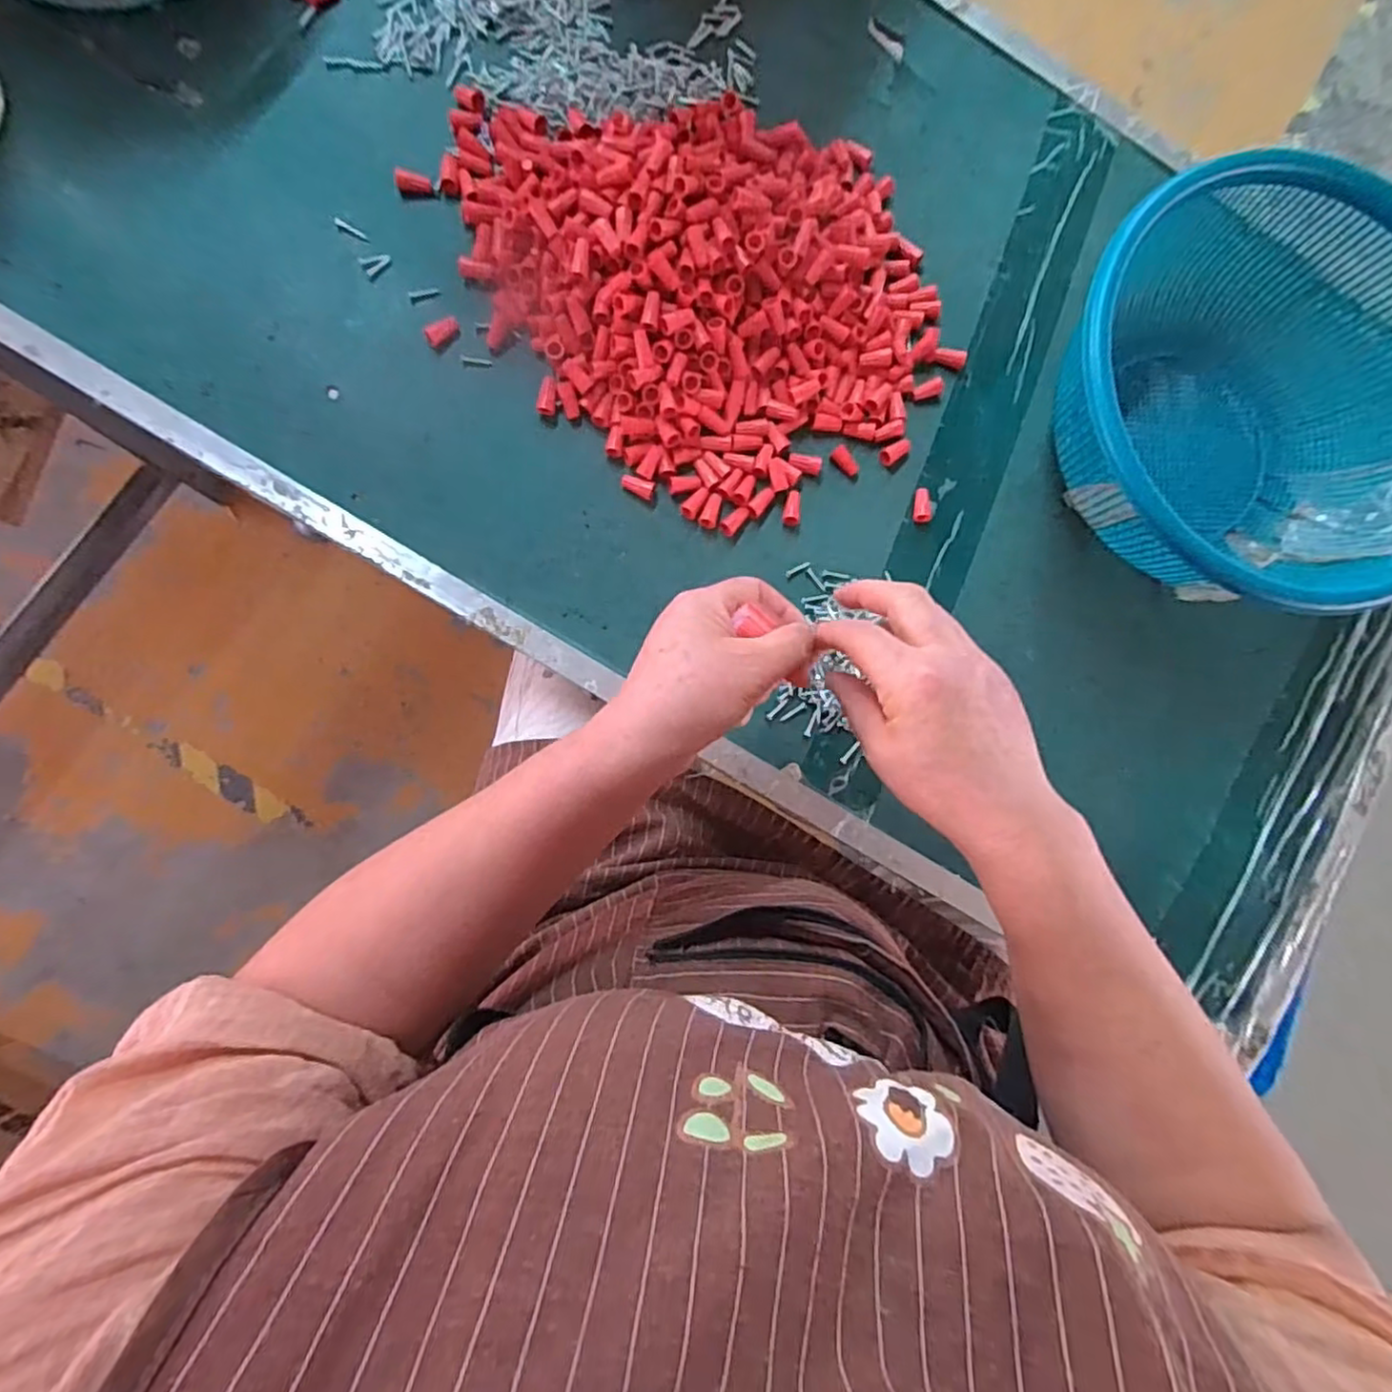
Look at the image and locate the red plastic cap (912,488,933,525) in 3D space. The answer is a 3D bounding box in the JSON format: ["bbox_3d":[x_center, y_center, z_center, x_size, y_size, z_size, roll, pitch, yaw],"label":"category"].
[{"bbox_3d":[0.166,-0.139,0.491,0.013,0.009,0.025,-4,99,-7],"label":"red plastic cap"}]

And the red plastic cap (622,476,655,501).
[{"bbox_3d":[-0.040,-0.143,0.463,0.023,0.008,0.012,14,84,-6],"label":"red plastic cap"}]

